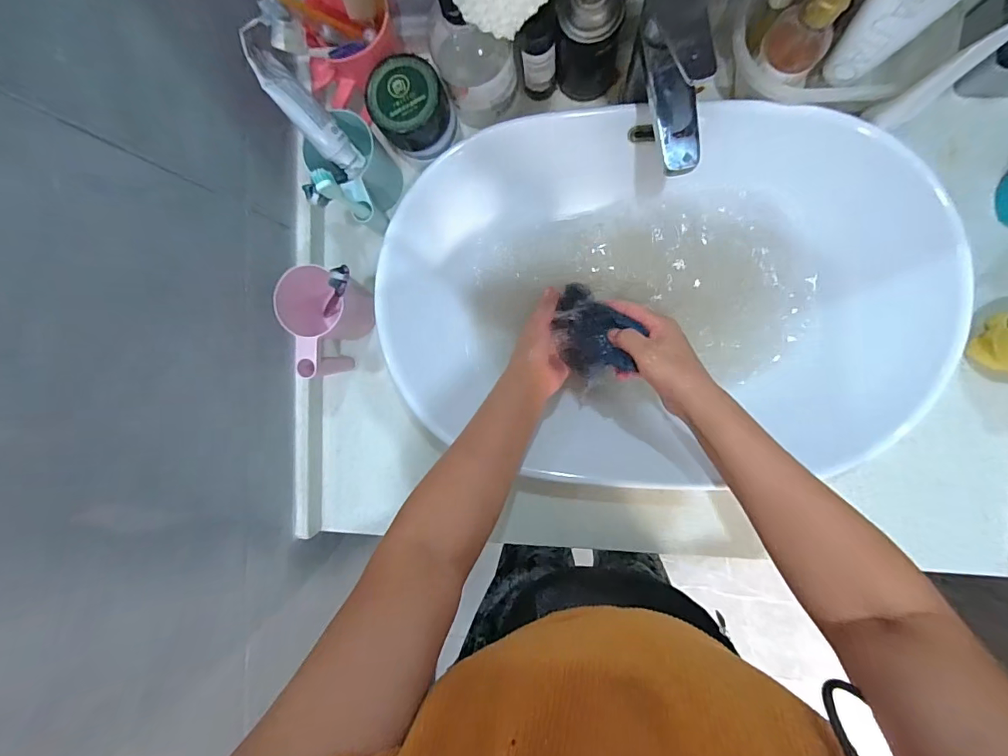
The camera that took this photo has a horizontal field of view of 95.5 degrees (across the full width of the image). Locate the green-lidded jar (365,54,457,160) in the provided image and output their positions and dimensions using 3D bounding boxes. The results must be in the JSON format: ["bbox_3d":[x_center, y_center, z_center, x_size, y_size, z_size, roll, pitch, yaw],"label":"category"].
[{"bbox_3d":[-0.094,-0.279,0.474,0.074,0.064,0.075,0,93,7],"label":"green-lidded jar"}]

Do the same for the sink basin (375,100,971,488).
[{"bbox_3d":[0.154,-0.081,0.522,0.557,0.113,0.383,-4,92,7],"label":"sink basin"}]

